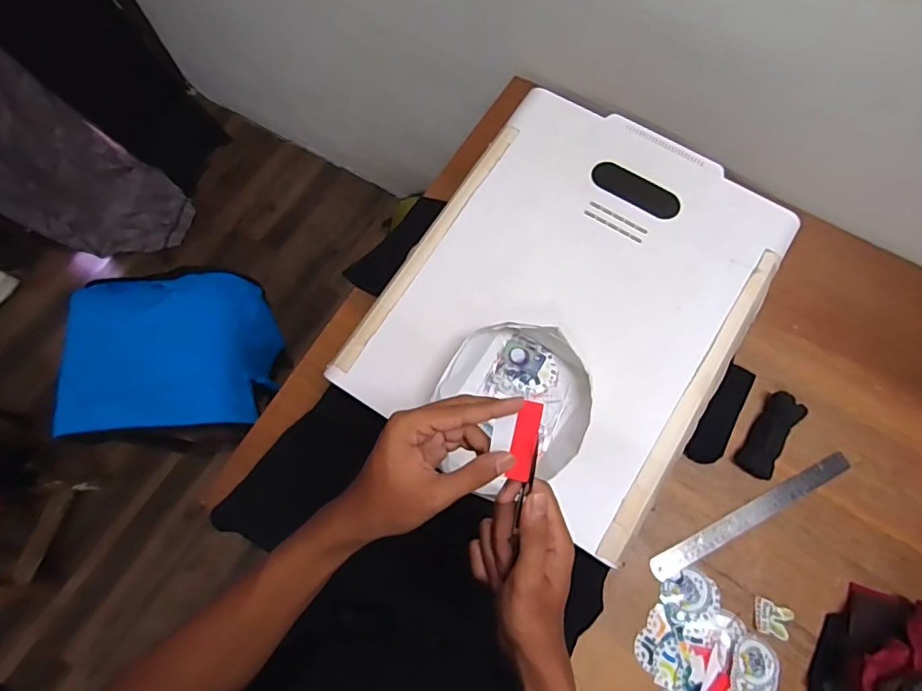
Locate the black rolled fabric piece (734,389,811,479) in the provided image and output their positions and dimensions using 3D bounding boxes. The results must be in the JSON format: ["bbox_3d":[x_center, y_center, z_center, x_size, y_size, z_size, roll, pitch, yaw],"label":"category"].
[{"bbox_3d":[0.441,0.127,0.720,0.047,0.025,0.123,35,77,10],"label":"black rolled fabric piece"}]

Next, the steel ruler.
[{"bbox_3d":[0.404,0.236,0.703,0.318,0.006,0.032,-27,80,-6],"label":"steel ruler"}]

